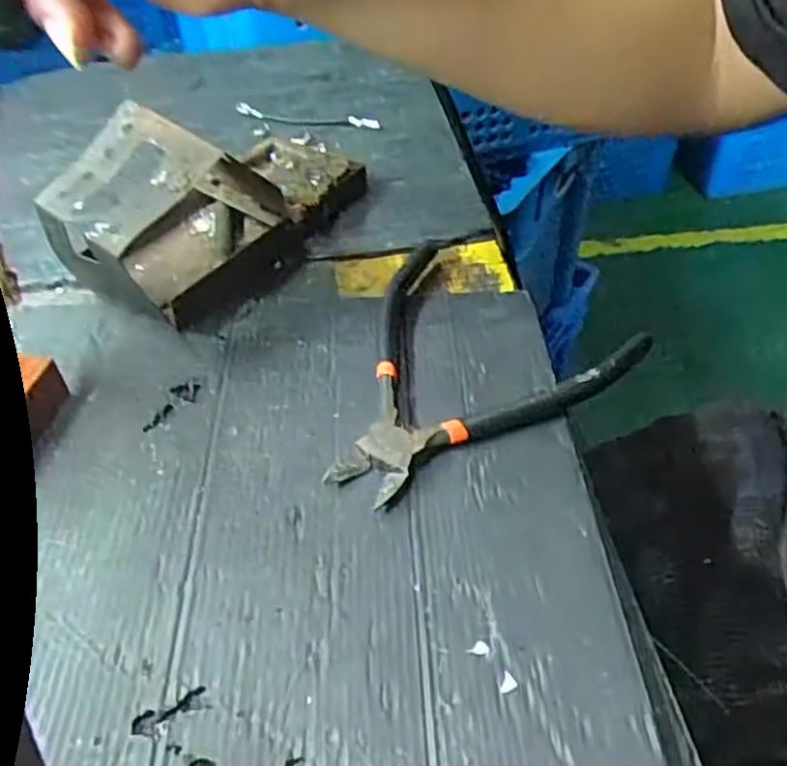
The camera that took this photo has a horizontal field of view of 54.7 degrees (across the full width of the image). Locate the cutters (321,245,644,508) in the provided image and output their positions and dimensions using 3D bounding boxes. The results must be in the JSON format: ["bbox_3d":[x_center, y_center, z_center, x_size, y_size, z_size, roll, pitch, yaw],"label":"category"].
[{"bbox_3d":[0.021,-0.021,0.347,0.148,0.016,0.136,-20,46,-19],"label":"cutters"}]

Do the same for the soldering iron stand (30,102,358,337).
[{"bbox_3d":[-0.088,-0.104,0.391,0.076,0.080,0.171,20,48,22],"label":"soldering iron stand"}]

